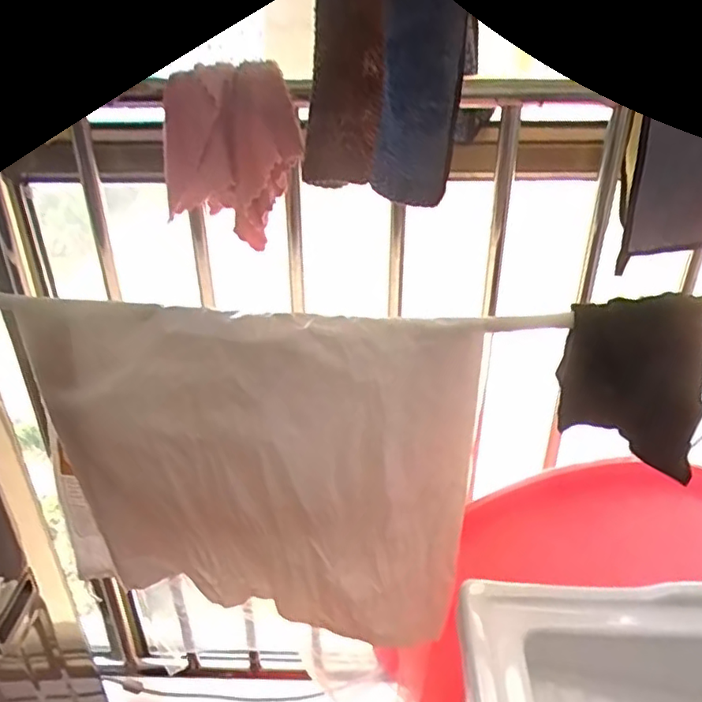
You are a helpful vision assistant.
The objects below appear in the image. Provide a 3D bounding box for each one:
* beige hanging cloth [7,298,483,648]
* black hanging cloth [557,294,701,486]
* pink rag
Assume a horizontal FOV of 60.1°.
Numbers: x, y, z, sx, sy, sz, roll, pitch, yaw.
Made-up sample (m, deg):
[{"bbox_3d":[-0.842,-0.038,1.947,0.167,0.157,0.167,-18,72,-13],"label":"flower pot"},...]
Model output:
[{"bbox_3d":[-0.123,0.132,0.666,0.491,0.352,0.074,3,16,6],"label":"beige hanging cloth"},{"bbox_3d":[0.273,0.030,0.589,0.132,0.175,0.015,8,30,15],"label":"black hanging cloth"},{"bbox_3d":[-0.127,-0.207,0.633,0.140,0.164,0.055,14,32,24],"label":"pink rag"}]

